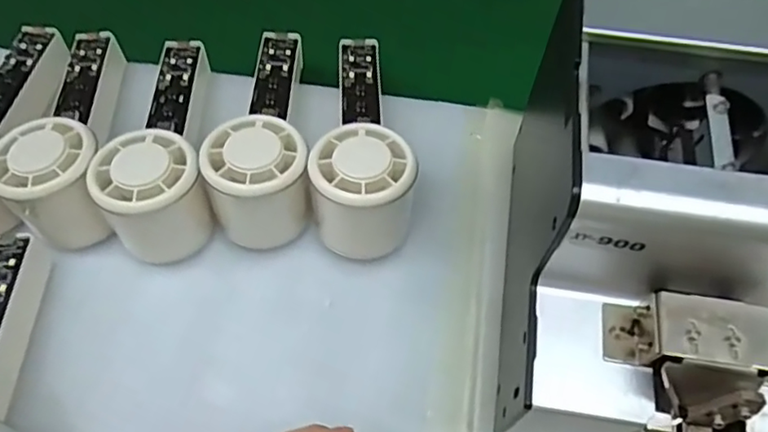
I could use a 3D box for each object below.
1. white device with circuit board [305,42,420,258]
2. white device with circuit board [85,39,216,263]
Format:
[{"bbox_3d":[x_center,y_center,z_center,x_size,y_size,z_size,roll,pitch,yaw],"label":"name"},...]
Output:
[{"bbox_3d":[-0.018,-0.050,0.355,0.053,0.060,0.153,-9,61,-3],"label":"white device with circuit board"},{"bbox_3d":[-0.133,-0.048,0.357,0.054,0.055,0.155,-9,61,-2],"label":"white device with circuit board"}]

